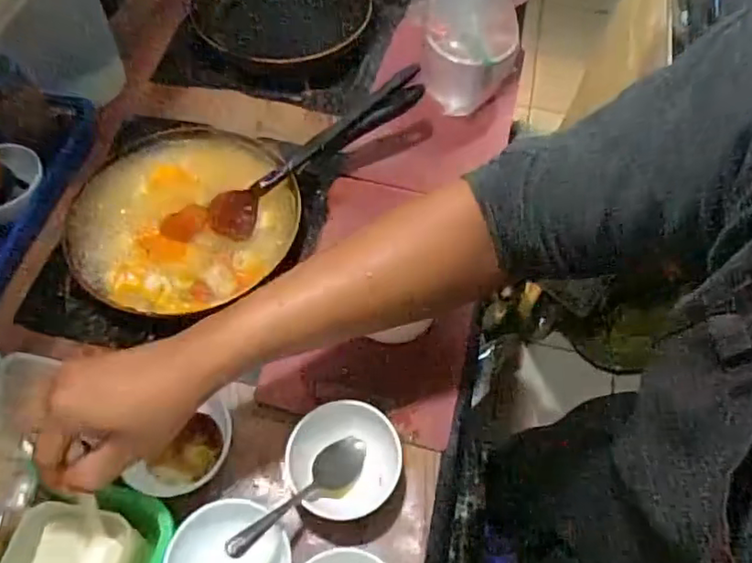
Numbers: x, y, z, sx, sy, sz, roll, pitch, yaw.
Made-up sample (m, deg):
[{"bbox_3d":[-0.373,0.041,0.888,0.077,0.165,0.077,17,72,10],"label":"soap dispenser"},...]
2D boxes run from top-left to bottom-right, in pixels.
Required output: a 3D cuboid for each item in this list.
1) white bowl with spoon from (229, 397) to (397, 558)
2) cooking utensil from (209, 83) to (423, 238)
[{"bbox_3d":[-0.036,0.162,0.478,0.091,0.079,0.141,19,61,9],"label":"white bowl with spoon"},{"bbox_3d":[-0.062,-0.132,0.633,0.262,0.030,0.049,-36,66,-4],"label":"cooking utensil"}]

